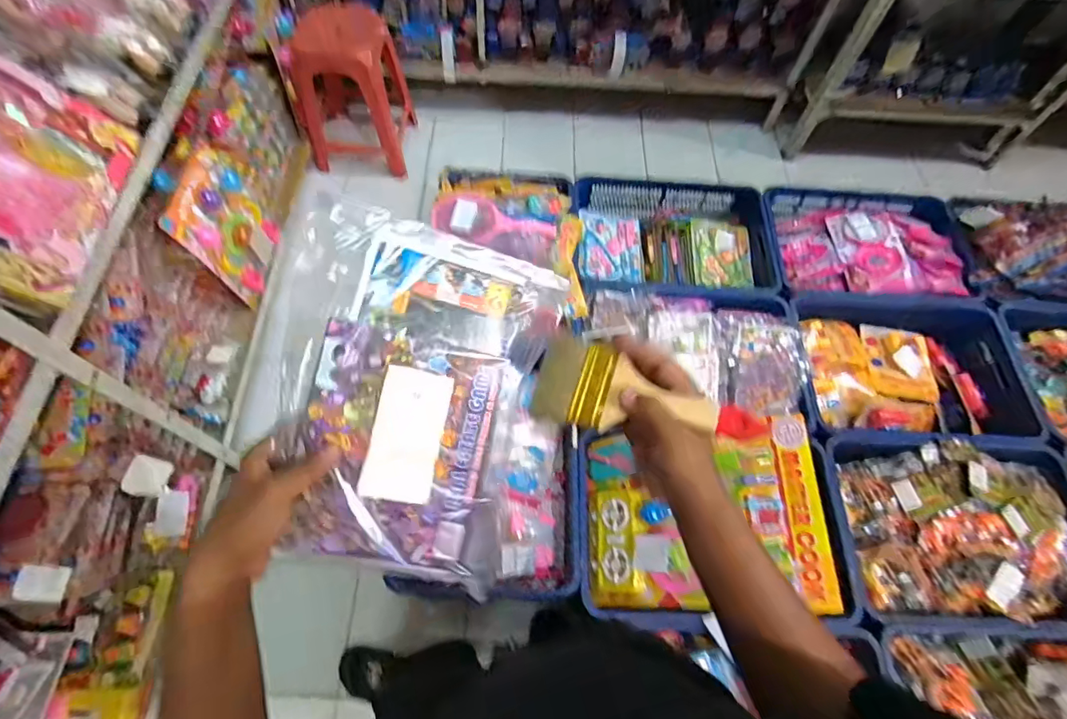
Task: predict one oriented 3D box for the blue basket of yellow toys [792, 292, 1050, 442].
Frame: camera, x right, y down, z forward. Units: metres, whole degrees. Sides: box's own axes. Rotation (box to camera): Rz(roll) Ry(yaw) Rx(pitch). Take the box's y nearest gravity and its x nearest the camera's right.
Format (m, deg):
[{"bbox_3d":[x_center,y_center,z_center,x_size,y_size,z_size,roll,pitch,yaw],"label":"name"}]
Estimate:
[{"bbox_3d":[1.024,0.021,1.433,0.629,0.164,0.444,3,64,-2],"label":"blue basket of yellow toys"}]

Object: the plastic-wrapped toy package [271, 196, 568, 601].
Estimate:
[{"bbox_3d":[-0.106,0.024,0.436,0.223,0.033,0.289,18,76,-14],"label":"plastic-wrapped toy package"}]

